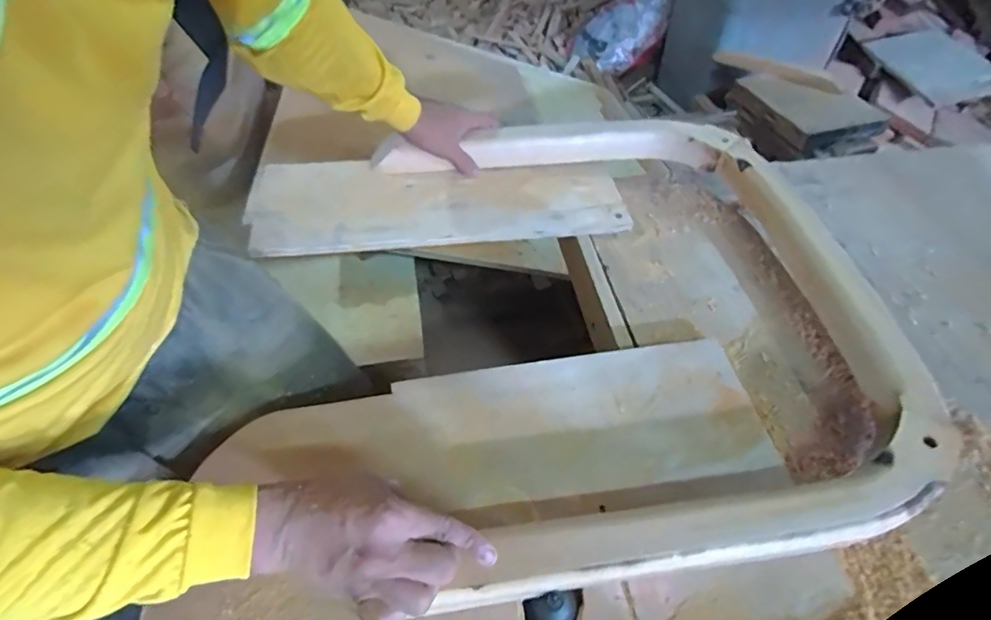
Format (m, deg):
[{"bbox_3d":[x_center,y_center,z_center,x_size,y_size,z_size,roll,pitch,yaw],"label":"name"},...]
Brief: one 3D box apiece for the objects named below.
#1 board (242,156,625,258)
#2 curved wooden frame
[{"bbox_3d":[-0.072,-0.152,0.678,0.488,0.023,0.163,-4,51,-9],"label":"board"},{"bbox_3d":[0.139,-0.036,0.551,0.500,0.086,0.584,-8,48,-5],"label":"curved wooden frame"}]

